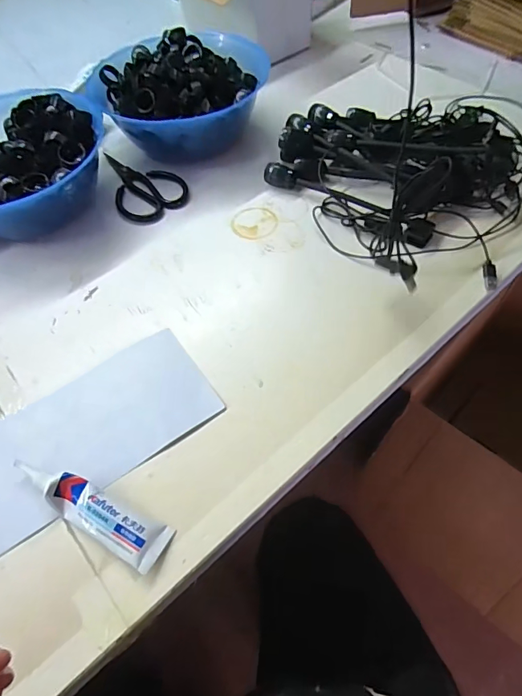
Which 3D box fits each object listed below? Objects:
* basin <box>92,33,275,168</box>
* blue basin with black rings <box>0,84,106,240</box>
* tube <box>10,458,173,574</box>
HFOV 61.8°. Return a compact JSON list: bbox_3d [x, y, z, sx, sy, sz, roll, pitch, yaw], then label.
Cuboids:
[{"bbox_3d":[-0.109,-0.347,0.615,0.189,0.101,0.207,-2,56,3],"label":"basin"},{"bbox_3d":[-0.310,-0.232,0.555,0.225,0.094,0.227,-1,57,2],"label":"blue basin with black rings"},{"bbox_3d":[-0.141,0.132,0.356,0.141,0.026,0.036,20,60,17],"label":"tube"}]

